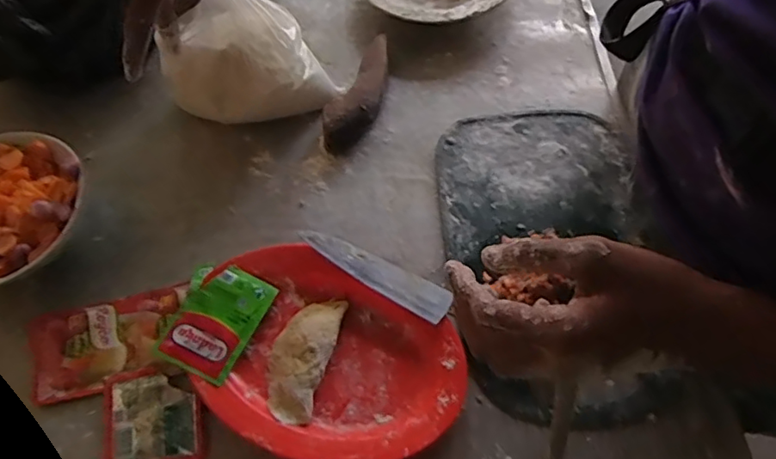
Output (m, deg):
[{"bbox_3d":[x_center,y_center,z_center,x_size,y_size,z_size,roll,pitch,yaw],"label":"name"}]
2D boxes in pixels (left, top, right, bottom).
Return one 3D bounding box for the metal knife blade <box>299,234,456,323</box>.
[{"bbox_3d":[-0.011,0.035,0.479,0.134,0.008,0.031,27,58,13],"label":"metal knife blade"}]

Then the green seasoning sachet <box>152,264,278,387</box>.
[{"bbox_3d":[-0.144,0.073,0.469,0.068,0.010,0.090,22,67,13],"label":"green seasoning sachet"}]

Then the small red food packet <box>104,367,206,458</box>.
[{"bbox_3d":[-0.183,0.148,0.441,0.075,0.010,0.078,-11,64,-3],"label":"small red food packet"}]

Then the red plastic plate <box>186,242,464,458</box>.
[{"bbox_3d":[-0.051,0.104,0.451,0.208,0.023,0.149,25,68,15],"label":"red plastic plate"}]

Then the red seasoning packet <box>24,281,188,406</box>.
[{"bbox_3d":[-0.234,0.094,0.472,0.127,0.015,0.080,-13,64,-3],"label":"red seasoning packet"}]

